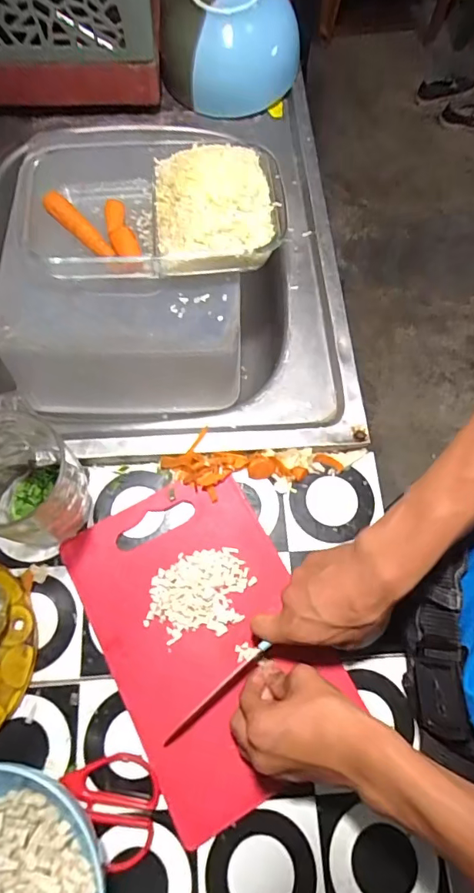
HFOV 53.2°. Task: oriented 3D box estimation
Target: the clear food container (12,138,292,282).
[{"bbox_3d":[-0.088,-0.259,0.505,0.268,0.084,0.156,-8,71,-5],"label":"clear food container"}]

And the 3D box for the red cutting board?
[{"bbox_3d":[-0.025,0.164,0.428,0.176,0.014,0.266,-28,74,-11],"label":"red cutting board"}]

